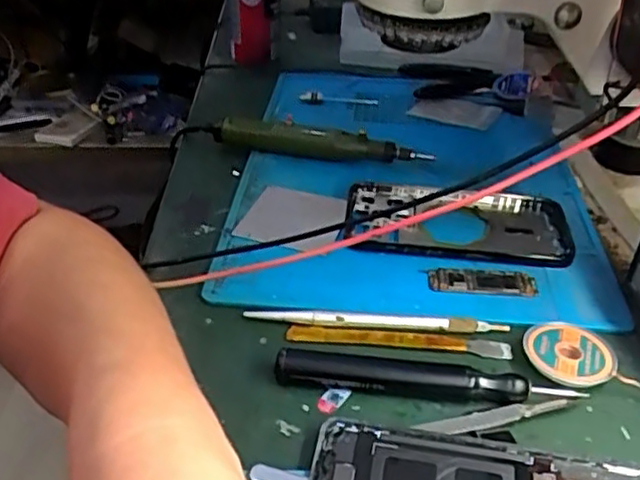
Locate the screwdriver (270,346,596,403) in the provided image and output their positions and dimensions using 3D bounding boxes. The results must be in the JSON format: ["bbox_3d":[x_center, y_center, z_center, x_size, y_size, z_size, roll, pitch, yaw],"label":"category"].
[{"bbox_3d":[0.051,0.069,0.326,0.145,0.014,0.015,5,35,5],"label":"screwdriver"}]

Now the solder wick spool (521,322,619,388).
[{"bbox_3d":[0.131,0.061,0.342,0.043,0.011,0.043,1,35,0],"label":"solder wick spool"}]

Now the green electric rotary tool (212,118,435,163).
[{"bbox_3d":[0.000,-0.077,0.517,0.169,0.024,0.020,7,35,8],"label":"green electric rotary tool"}]

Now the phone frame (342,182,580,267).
[{"bbox_3d":[0.092,-0.014,0.444,0.147,0.015,0.078,5,35,5],"label":"phone frame"}]

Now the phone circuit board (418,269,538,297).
[{"bbox_3d":[0.098,0.025,0.395,0.064,0.004,0.020,3,35,3],"label":"phone circuit board"}]

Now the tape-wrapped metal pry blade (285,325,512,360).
[{"bbox_3d":[0.042,0.056,0.360,0.121,0.006,0.010,4,35,4],"label":"tape-wrapped metal pry blade"}]

